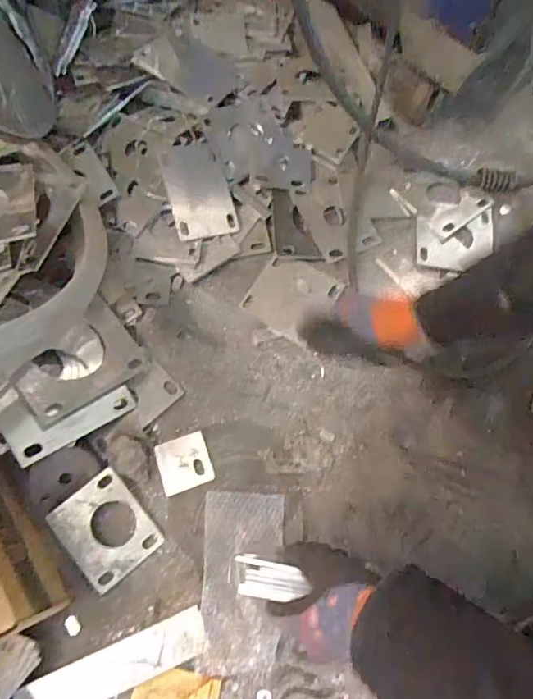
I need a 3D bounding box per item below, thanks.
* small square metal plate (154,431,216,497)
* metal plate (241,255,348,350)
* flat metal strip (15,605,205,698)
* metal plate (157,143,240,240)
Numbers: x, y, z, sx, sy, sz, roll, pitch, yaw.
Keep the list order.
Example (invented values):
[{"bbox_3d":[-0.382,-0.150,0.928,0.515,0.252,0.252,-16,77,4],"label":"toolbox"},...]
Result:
[{"bbox_3d":[-0.112,0.154,0.665,0.070,0.004,0.070,-18,73,-7],"label":"small square metal plate"},{"bbox_3d":[0.040,-0.082,0.742,0.116,0.007,0.118,33,74,10],"label":"metal plate"},{"bbox_3d":[-0.179,0.372,0.567,0.222,0.011,0.051,-22,62,-5],"label":"flat metal strip"},{"bbox_3d":[-0.107,-0.252,0.772,0.095,0.012,0.157,-14,83,-12],"label":"metal plate"}]

